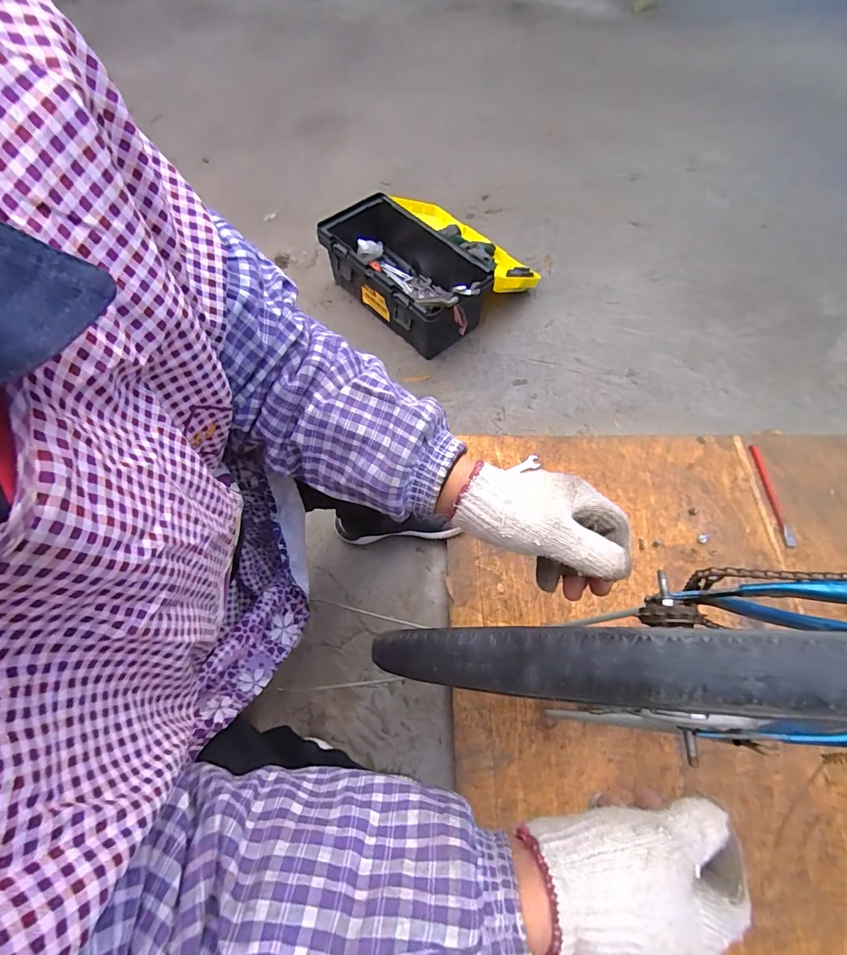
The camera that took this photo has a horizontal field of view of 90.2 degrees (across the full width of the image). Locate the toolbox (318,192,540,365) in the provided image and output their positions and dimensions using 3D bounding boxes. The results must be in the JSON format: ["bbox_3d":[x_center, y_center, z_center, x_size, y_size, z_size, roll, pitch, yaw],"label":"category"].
[{"bbox_3d":[-0.003,-0.597,1.127,0.529,0.174,0.430,36,66,20],"label":"toolbox"}]

